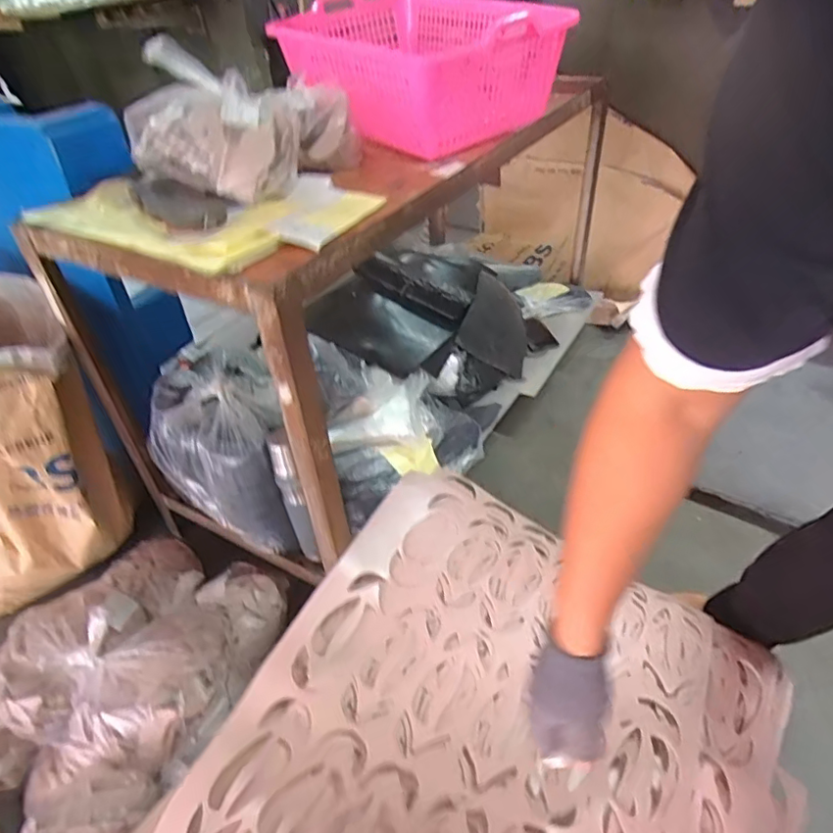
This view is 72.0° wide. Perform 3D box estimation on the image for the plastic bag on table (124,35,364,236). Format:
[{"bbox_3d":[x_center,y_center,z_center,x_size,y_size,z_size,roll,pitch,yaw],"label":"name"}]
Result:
[{"bbox_3d":[-0.287,-0.426,0.829,0.232,0.175,0.349,19,46,26],"label":"plastic bag on table"}]

